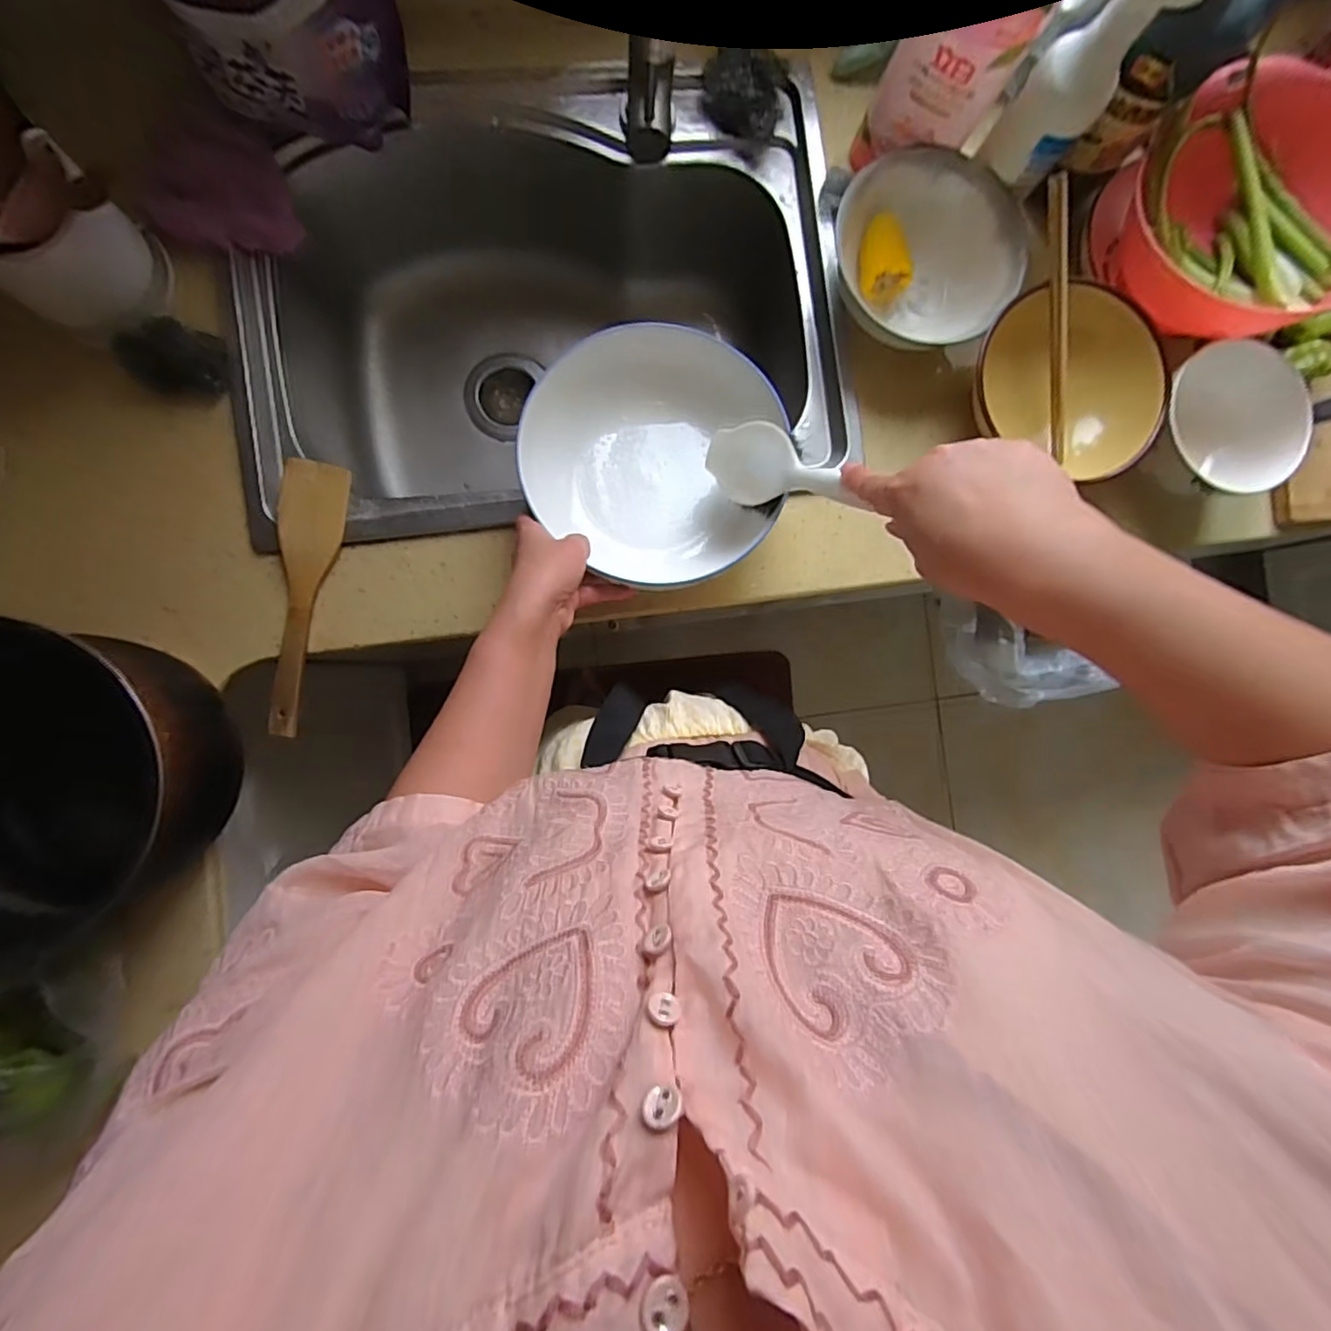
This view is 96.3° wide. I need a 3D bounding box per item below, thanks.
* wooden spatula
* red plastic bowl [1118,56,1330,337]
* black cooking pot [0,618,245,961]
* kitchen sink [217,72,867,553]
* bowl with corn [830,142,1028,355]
[{"bbox_3d":[-0.328,-0.060,0.531,0.053,0.015,0.241,10,88,-6],"label":"wooden spatula"},{"bbox_3d":[0.514,-0.403,0.527,0.181,0.136,0.214,-36,93,-5],"label":"red plastic bowl"},{"bbox_3d":[-0.483,0.096,0.465,0.225,0.140,0.226,0,89,-6],"label":"black cooking pot"},{"bbox_3d":[-0.128,-0.343,0.651,0.579,0.214,0.411,-11,91,-6],"label":"kitchen sink"},{"bbox_3d":[0.235,-0.382,0.546,0.167,0.058,0.135,17,88,-5],"label":"bowl with corn"}]

